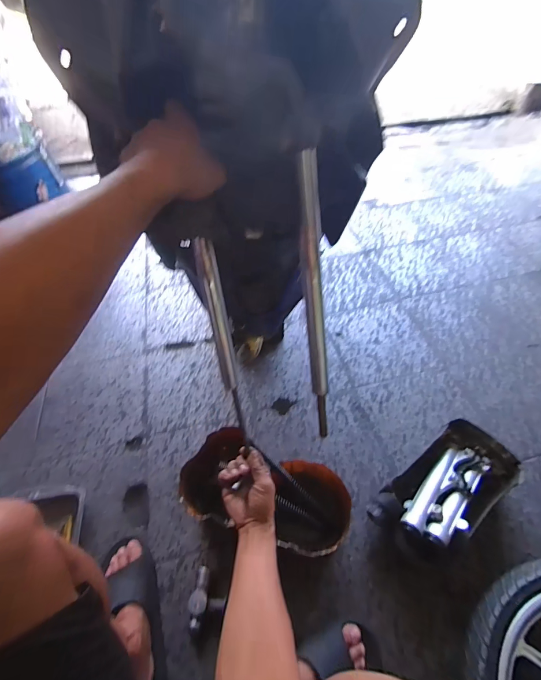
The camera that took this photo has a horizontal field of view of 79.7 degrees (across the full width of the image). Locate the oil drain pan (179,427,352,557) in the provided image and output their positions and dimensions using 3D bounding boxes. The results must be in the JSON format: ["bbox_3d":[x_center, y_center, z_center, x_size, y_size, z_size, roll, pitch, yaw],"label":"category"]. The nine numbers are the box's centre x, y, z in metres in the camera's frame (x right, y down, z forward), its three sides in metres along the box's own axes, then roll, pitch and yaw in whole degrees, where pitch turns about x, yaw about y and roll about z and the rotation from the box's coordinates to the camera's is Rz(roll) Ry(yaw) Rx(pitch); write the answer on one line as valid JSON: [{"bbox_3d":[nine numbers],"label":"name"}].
[{"bbox_3d":[-0.008,0.343,0.742,0.368,0.117,0.198,12,55,12],"label":"oil drain pan"}]

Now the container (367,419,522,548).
[{"bbox_3d":[0.390,0.337,0.726,0.334,0.121,0.168,-32,58,-19],"label":"container"}]

